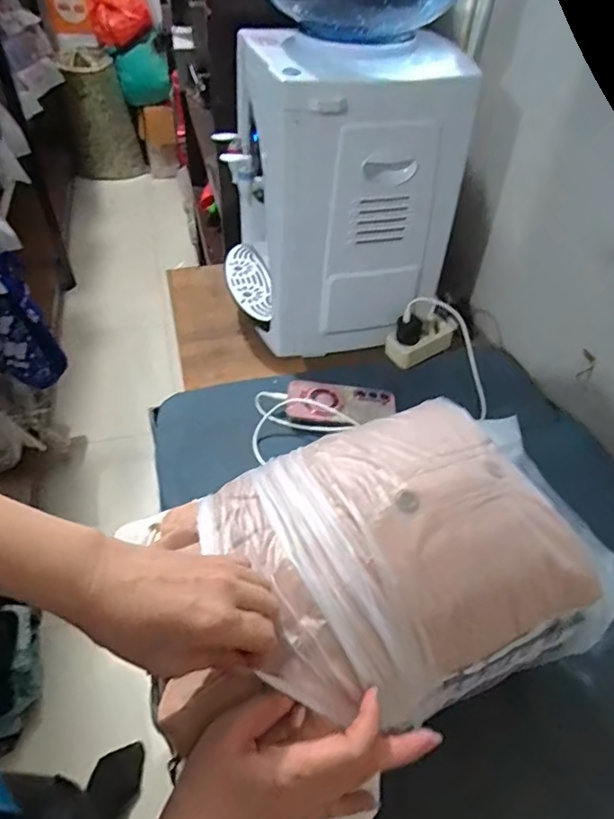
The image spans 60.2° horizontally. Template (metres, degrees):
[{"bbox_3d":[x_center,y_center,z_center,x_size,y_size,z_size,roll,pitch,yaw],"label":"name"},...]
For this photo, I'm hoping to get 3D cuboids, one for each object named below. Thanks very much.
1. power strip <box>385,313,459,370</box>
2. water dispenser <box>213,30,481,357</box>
[{"bbox_3d":[0.197,-0.121,0.900,0.127,0.042,0.058,-28,51,-6],"label":"power strip"},{"bbox_3d":[0.045,-0.322,0.833,0.335,0.401,0.232,0,45,-3],"label":"water dispenser"}]

